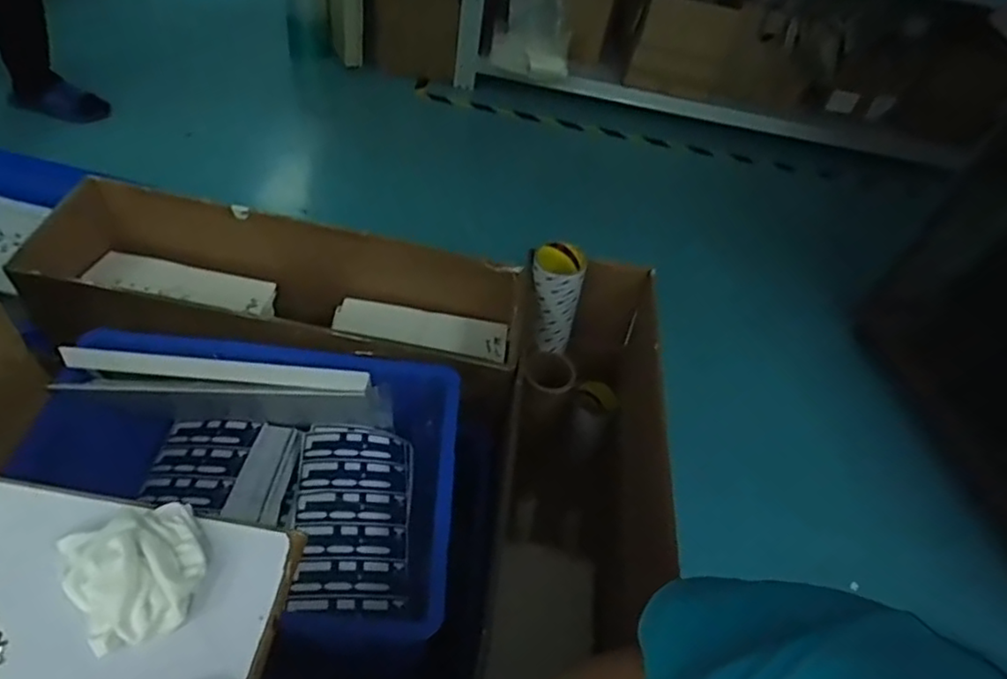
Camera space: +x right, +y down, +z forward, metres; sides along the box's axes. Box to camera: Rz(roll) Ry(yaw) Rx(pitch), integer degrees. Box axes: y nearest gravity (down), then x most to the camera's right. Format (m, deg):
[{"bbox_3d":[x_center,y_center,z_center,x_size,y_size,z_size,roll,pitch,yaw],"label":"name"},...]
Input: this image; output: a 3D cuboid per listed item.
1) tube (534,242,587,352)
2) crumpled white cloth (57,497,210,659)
[{"bbox_3d":[0.089,-0.066,1.158,0.096,0.183,0.085,13,47,-1],"label":"tube"},{"bbox_3d":[-0.188,0.120,0.332,0.061,0.026,0.065,-20,55,-27],"label":"crumpled white cloth"}]

